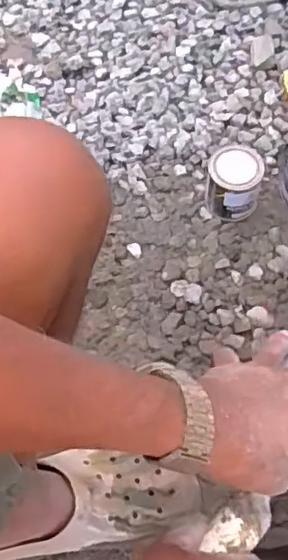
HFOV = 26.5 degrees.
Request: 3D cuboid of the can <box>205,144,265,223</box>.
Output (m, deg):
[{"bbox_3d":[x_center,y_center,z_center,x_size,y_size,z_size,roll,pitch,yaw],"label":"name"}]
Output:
[{"bbox_3d":[0.121,-0.127,0.825,0.069,0.087,0.069,-1,63,1],"label":"can"}]

